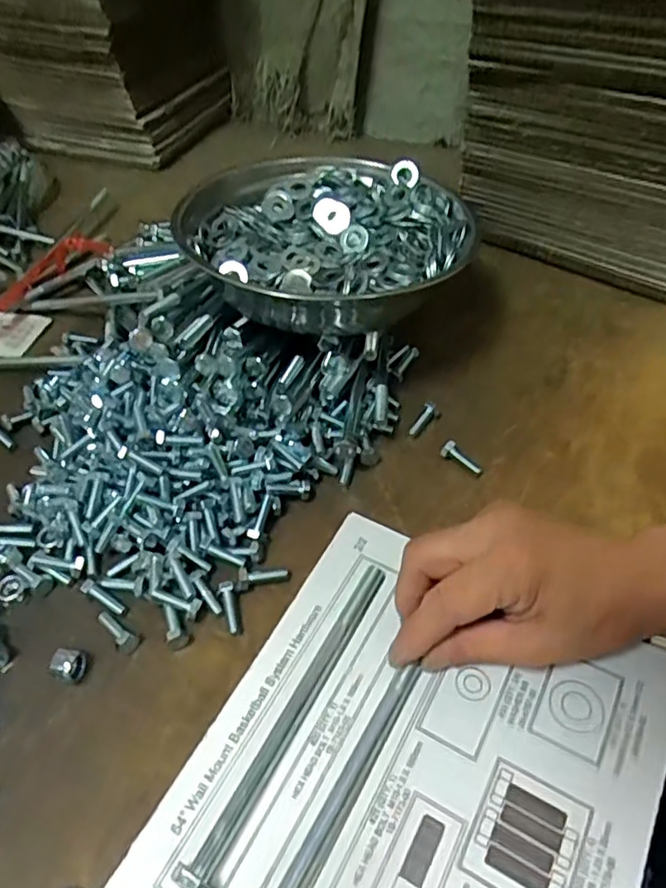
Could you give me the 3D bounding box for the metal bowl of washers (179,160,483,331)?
[{"bbox_3d":[-0.001,-0.160,0.474,0.202,0.059,0.188,-2,49,2],"label":"metal bowl of washers"}]

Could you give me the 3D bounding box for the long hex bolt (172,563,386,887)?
[{"bbox_3d":[-0.019,0.126,0.306,0.017,0.011,0.169,20,54,21],"label":"long hex bolt"}]

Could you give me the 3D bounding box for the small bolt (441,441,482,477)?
[{"bbox_3d":[0.088,0.010,0.432,0.009,0.013,0.031,-38,56,-25],"label":"small bolt"}]

